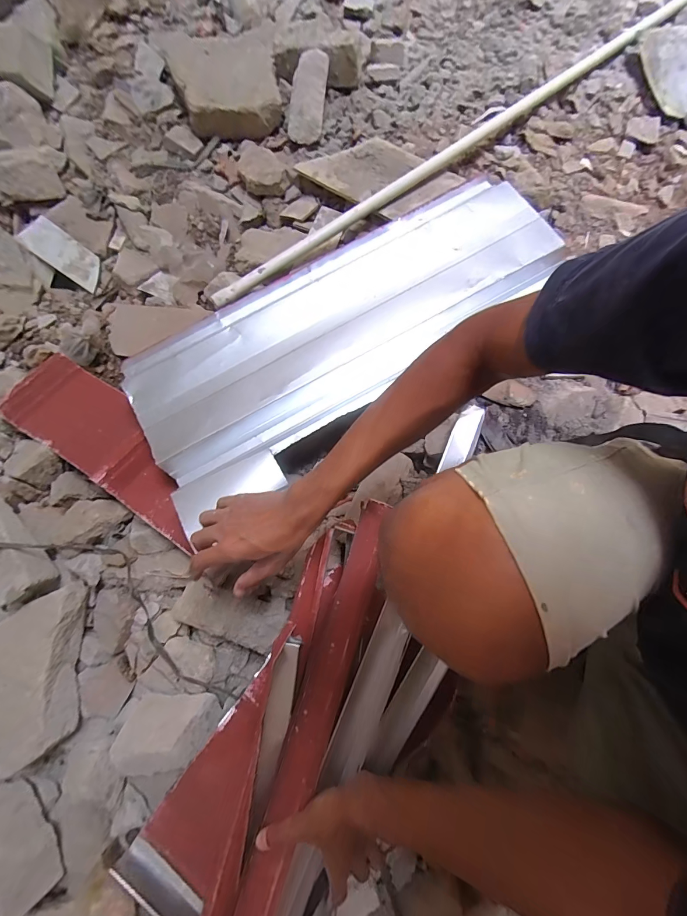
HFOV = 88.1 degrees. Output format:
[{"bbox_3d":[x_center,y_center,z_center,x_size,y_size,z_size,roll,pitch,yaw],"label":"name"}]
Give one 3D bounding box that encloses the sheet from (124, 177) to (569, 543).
[{"bbox_3d":[0.015,-0.255,0.658,0.817,0.052,0.358,-33,72,-5],"label":"sheet"}]

